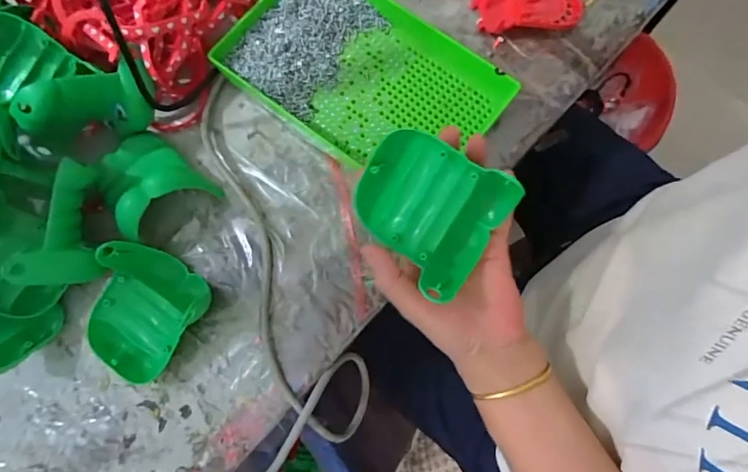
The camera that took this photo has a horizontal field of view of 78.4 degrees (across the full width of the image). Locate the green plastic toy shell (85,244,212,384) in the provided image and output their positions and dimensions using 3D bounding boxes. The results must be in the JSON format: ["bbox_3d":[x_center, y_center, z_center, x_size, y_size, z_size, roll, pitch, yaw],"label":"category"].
[{"bbox_3d":[-0.188,0.064,0.371,0.090,0.052,0.096,34,80,8],"label":"green plastic toy shell"}]

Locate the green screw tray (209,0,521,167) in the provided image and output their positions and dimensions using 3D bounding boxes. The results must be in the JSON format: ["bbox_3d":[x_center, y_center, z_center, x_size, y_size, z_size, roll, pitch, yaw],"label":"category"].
[{"bbox_3d":[-0.009,-0.148,0.426,0.240,0.034,0.151,34,79,8],"label":"green screw tray"}]

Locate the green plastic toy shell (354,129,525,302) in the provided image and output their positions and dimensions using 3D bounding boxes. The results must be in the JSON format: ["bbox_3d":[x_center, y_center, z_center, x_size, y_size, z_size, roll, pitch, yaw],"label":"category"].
[{"bbox_3d":[0.037,-0.021,0.312,0.099,0.042,0.087,35,110,10],"label":"green plastic toy shell"}]

